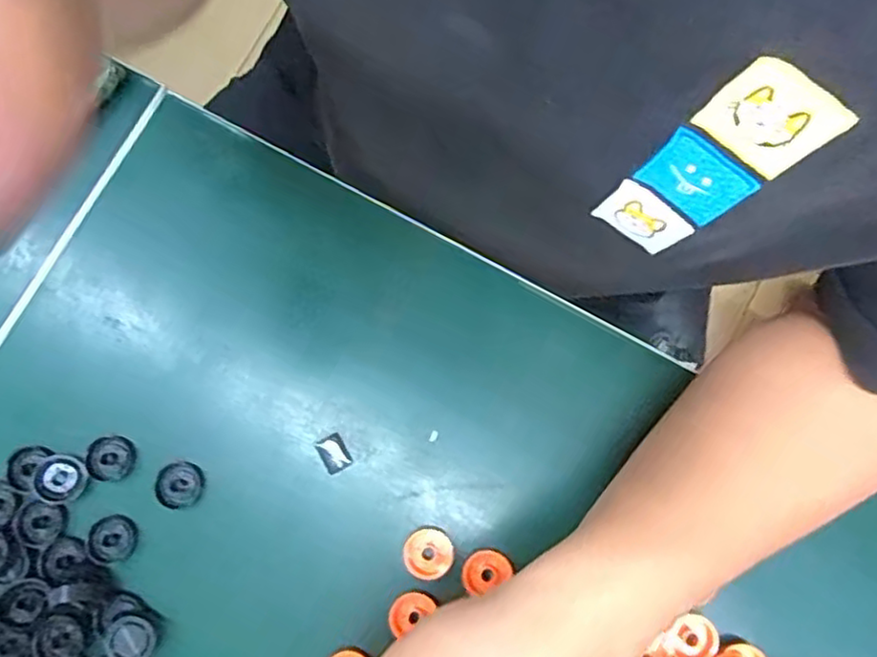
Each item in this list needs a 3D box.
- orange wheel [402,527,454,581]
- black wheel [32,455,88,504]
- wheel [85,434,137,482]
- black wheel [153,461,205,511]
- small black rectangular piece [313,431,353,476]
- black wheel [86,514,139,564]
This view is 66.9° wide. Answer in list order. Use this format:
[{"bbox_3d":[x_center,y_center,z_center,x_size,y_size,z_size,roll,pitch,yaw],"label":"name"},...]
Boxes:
[{"bbox_3d":[-0.006,0.123,0.362,0.026,0.007,0.026,0,83,1],"label":"orange wheel"},{"bbox_3d":[-0.210,0.083,0.367,0.024,0.010,0.026,0,83,1],"label":"black wheel"},{"bbox_3d":[-0.185,0.073,0.372,0.024,0.008,0.024,0,83,1],"label":"wheel"},{"bbox_3d":[-0.146,0.088,0.372,0.024,0.006,0.025,0,83,1],"label":"black wheel"},{"bbox_3d":[-0.060,0.071,0.376,0.014,0.004,0.020,-30,83,-3],"label":"small black rectangular piece"},{"bbox_3d":[-0.180,0.116,0.364,0.024,0.005,0.025,0,83,1],"label":"black wheel"}]

